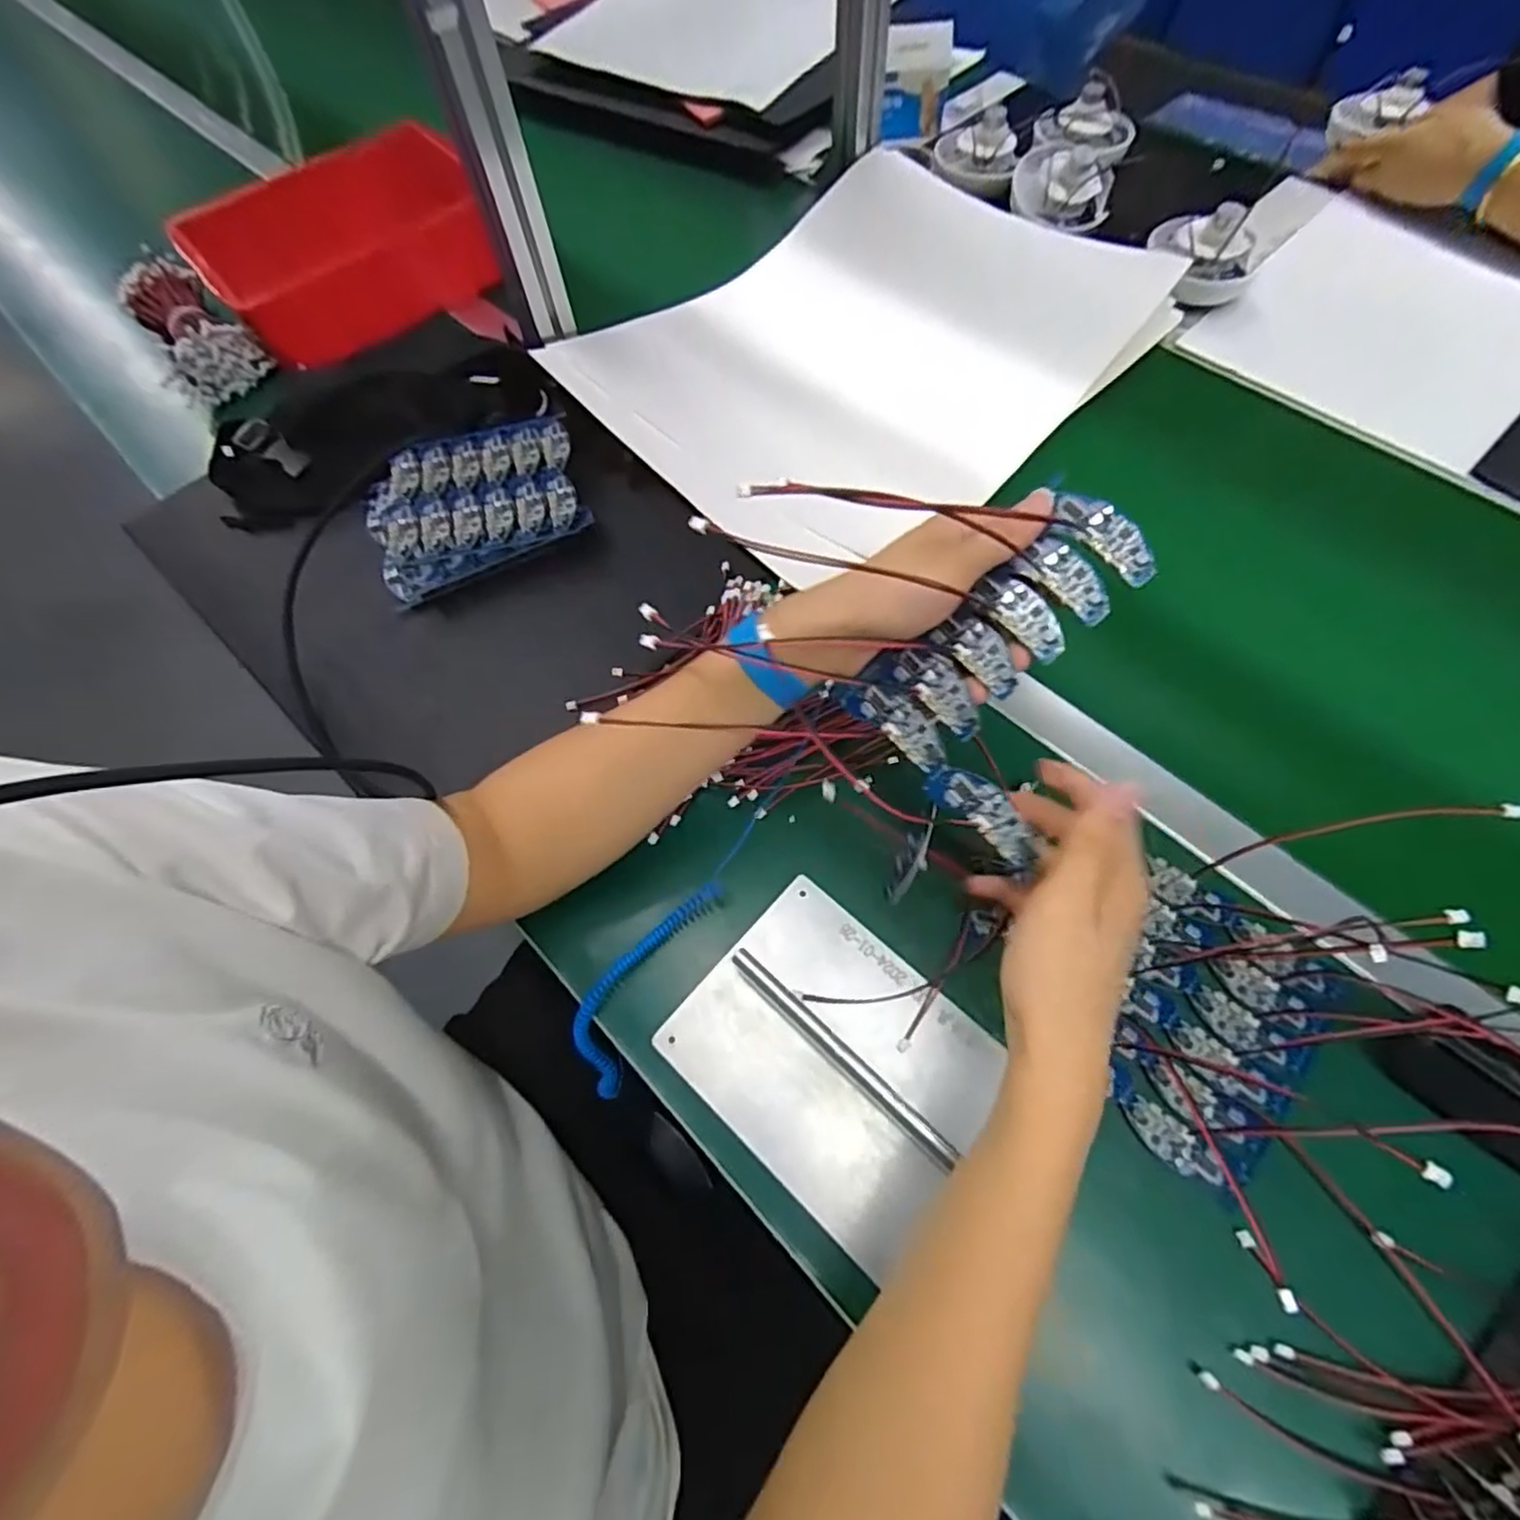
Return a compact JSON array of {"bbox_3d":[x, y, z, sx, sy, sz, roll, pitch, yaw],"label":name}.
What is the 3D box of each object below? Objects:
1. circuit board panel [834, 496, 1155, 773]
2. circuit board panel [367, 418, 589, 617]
[{"bbox_3d":[0.117,-0.061,0.349,0.155,0.018,0.061,-42,66,19],"label":"circuit board panel"},{"bbox_3d":[-0.253,-0.223,0.609,0.191,0.039,0.149,-17,64,-5],"label":"circuit board panel"}]

